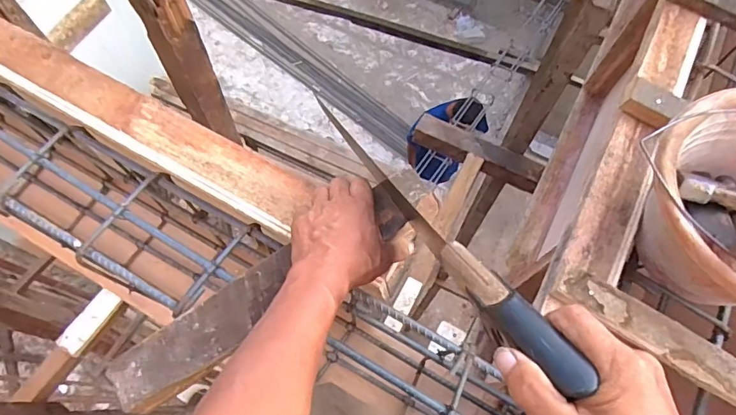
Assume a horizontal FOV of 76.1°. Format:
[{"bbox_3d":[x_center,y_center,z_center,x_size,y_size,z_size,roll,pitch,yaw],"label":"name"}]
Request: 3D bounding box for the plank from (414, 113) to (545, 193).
[{"bbox_3d":[0.256,-0.128,1.113,0.303,0.059,0.066,26,69,9],"label":"plank"}]

